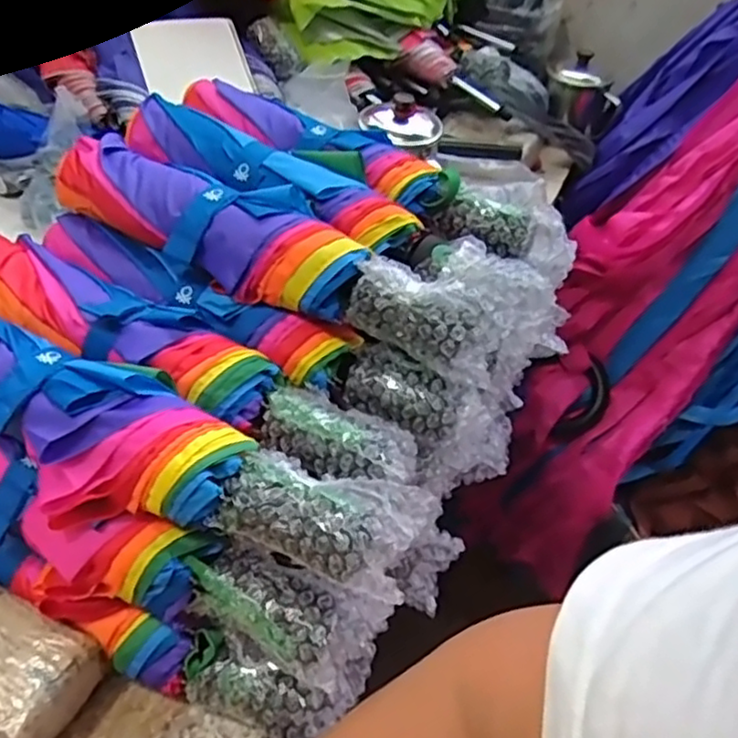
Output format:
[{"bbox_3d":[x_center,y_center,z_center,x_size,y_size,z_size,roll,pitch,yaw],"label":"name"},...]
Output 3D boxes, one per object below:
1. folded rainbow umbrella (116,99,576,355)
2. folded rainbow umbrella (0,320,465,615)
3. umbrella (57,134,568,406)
[{"bbox_3d":[-0.036,-0.103,0.440,0.315,0.056,0.070,33,51,24],"label":"folded rainbow umbrella"},{"bbox_3d":[-0.120,0.037,0.341,0.328,0.042,0.077,22,47,14],"label":"folded rainbow umbrella"},{"bbox_3d":[-0.055,-0.075,0.411,0.337,0.053,0.082,21,47,14],"label":"umbrella"}]

